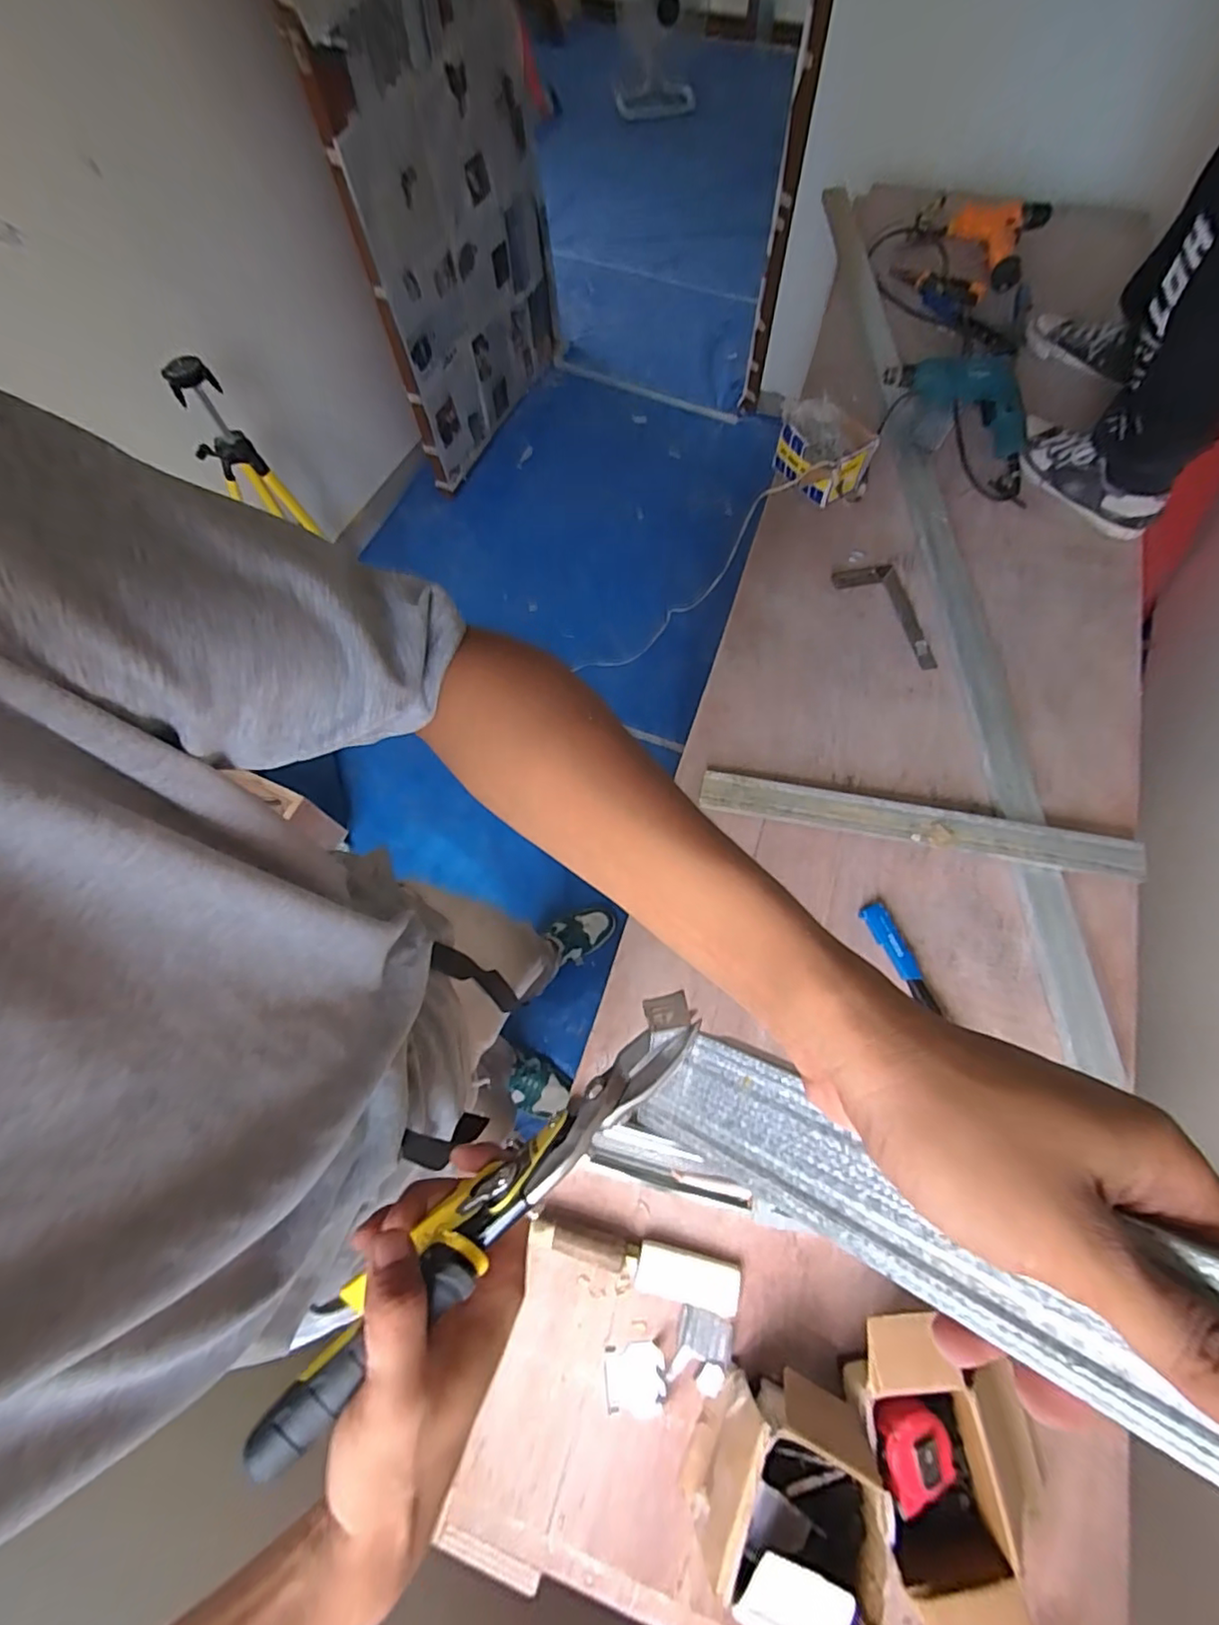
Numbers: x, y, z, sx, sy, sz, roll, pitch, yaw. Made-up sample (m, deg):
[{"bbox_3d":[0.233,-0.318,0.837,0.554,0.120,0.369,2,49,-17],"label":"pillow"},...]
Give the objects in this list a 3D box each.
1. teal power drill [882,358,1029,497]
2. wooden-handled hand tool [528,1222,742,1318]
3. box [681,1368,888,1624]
[{"bbox_3d":[0.629,-0.690,1.028,0.142,0.089,0.299,-37,71,-13],"label":"teal power drill"},{"bbox_3d":[0.026,0.471,0.620,0.217,0.022,0.045,10,68,6],"label":"wooden-handled hand tool"},{"bbox_3d":[0.161,0.590,0.520,0.145,0.108,0.152,29,71,13],"label":"box"}]

